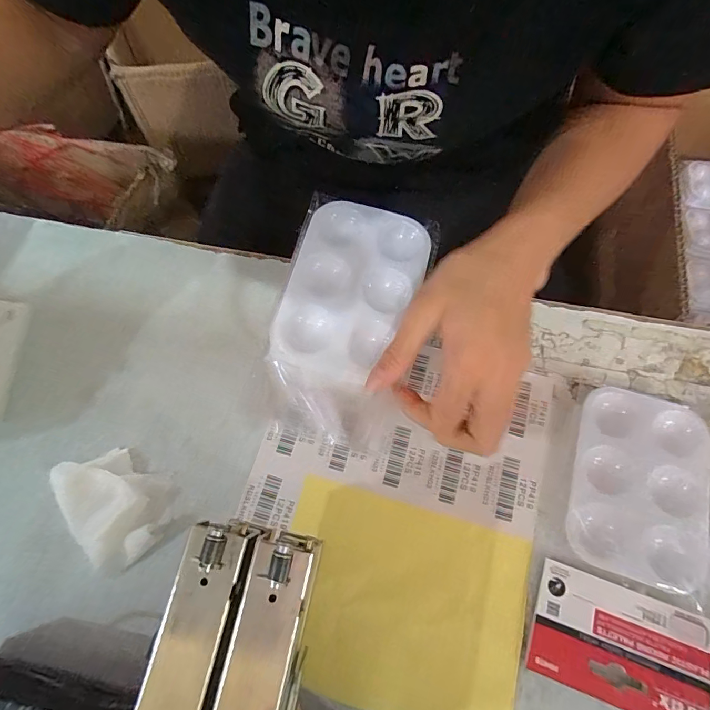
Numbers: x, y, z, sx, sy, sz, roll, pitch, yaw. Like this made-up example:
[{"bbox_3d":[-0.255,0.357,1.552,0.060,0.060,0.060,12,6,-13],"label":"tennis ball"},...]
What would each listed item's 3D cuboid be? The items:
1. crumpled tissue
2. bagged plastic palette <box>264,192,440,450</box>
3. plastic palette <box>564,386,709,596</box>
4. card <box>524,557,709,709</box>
[{"bbox_3d":[-0.161,0.097,0.278,0.059,0.026,0.075,-41,73,-14],"label":"crumpled tissue"},{"bbox_3d":[-0.005,-0.030,0.272,0.088,0.010,0.166,12,72,5],"label":"bagged plastic palette"},{"bbox_3d":[0.195,0.087,0.286,0.084,0.013,0.123,18,69,7],"label":"plastic palette"},{"bbox_3d":[0.160,0.175,0.252,0.097,0.012,0.063,19,70,8],"label":"card"}]

